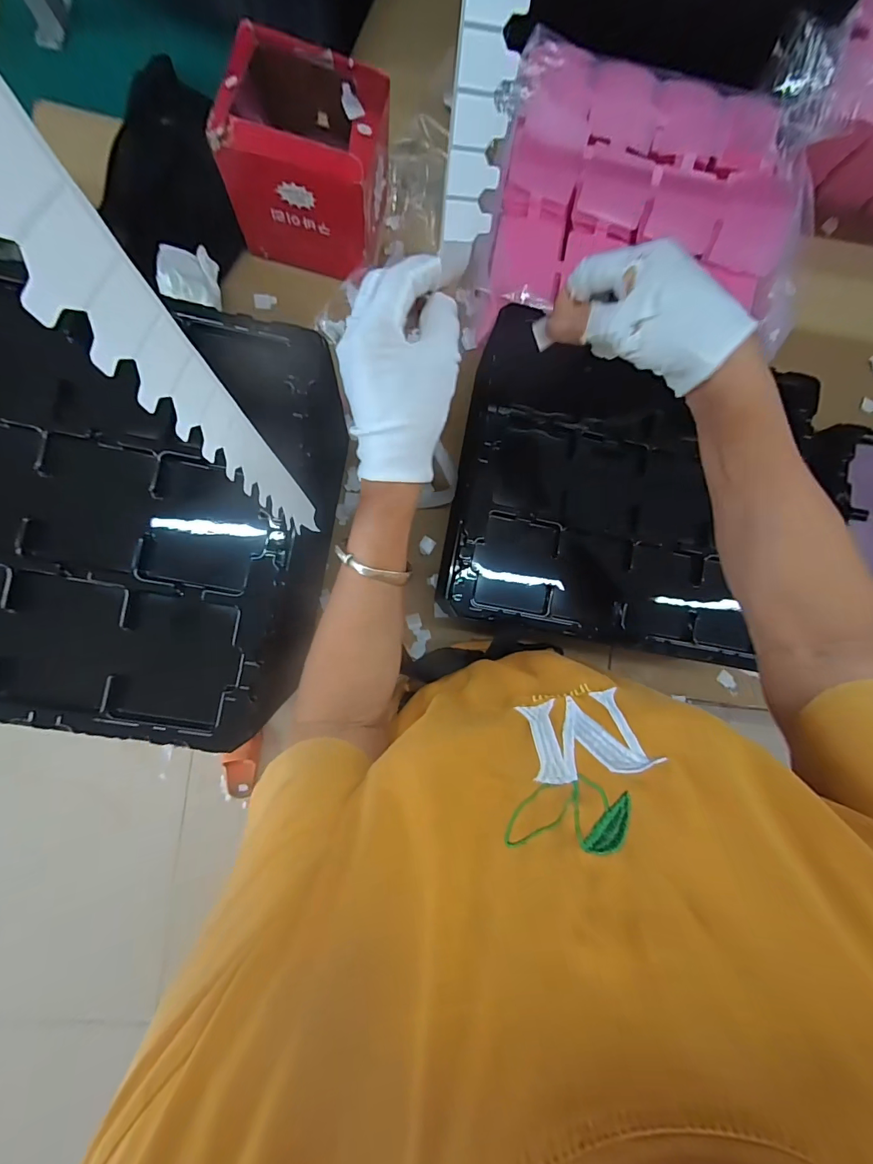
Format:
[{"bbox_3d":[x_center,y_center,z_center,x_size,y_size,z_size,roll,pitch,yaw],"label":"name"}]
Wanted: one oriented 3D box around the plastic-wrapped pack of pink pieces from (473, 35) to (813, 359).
[{"bbox_3d":[0.243,-0.432,0.499,0.349,0.072,0.270,7,98,2],"label":"plastic-wrapped pack of pink pieces"}]

